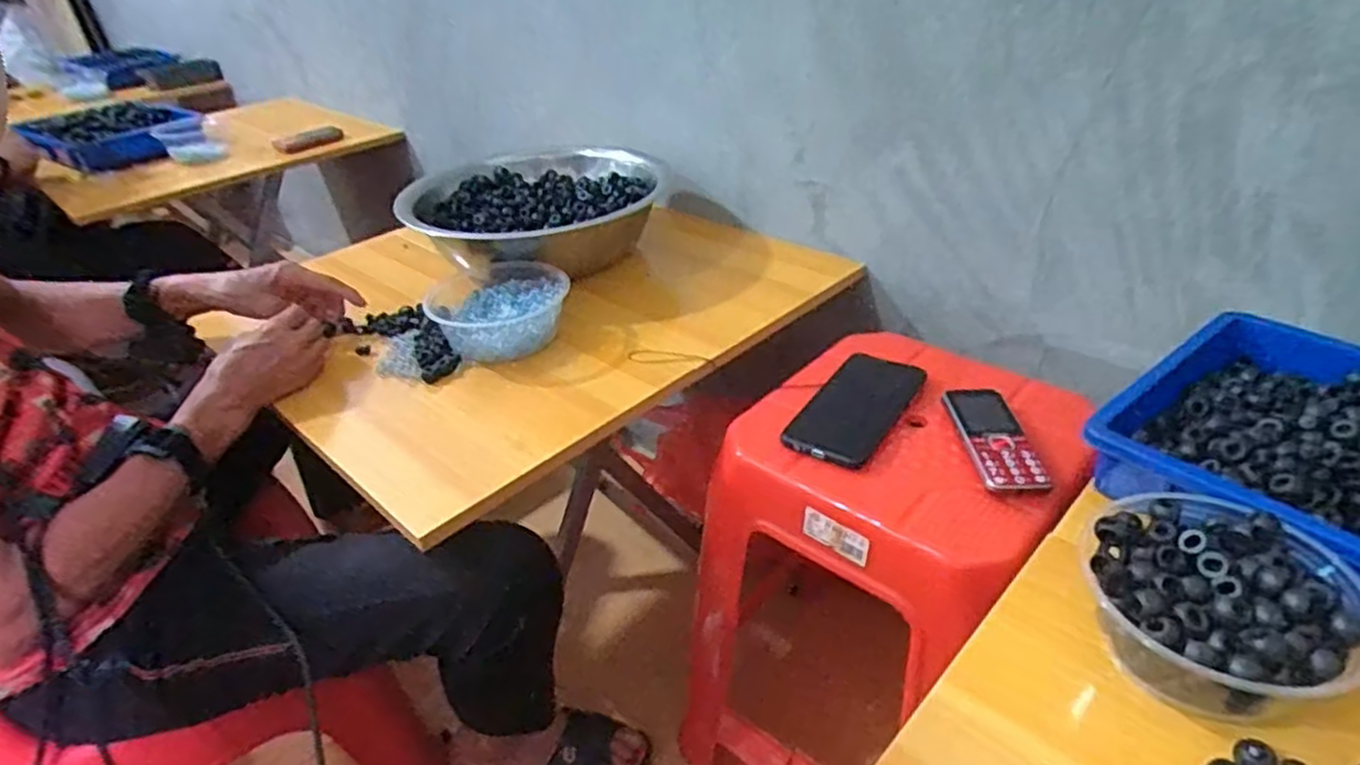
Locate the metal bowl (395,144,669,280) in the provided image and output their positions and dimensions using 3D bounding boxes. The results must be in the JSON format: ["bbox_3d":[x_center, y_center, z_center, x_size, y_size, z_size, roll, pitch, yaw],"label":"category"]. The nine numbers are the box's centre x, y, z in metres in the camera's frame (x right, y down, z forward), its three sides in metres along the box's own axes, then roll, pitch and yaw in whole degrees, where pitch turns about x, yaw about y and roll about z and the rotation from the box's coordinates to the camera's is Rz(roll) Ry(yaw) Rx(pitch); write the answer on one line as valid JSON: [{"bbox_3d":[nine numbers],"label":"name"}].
[{"bbox_3d":[-0.178,-0.229,0.965,0.267,0.094,0.267,-3,33,2],"label":"metal bowl"}]

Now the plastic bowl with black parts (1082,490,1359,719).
[{"bbox_3d":[0.290,0.124,0.417,0.126,0.063,0.119,-3,33,2],"label":"plastic bowl with black parts"}]

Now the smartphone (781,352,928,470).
[{"bbox_3d":[0.163,0.020,0.694,0.081,0.008,0.168,17,39,28],"label":"smartphone"}]

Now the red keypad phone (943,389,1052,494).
[{"bbox_3d":[0.264,0.046,0.638,0.052,0.014,0.125,-4,33,1],"label":"red keypad phone"}]

